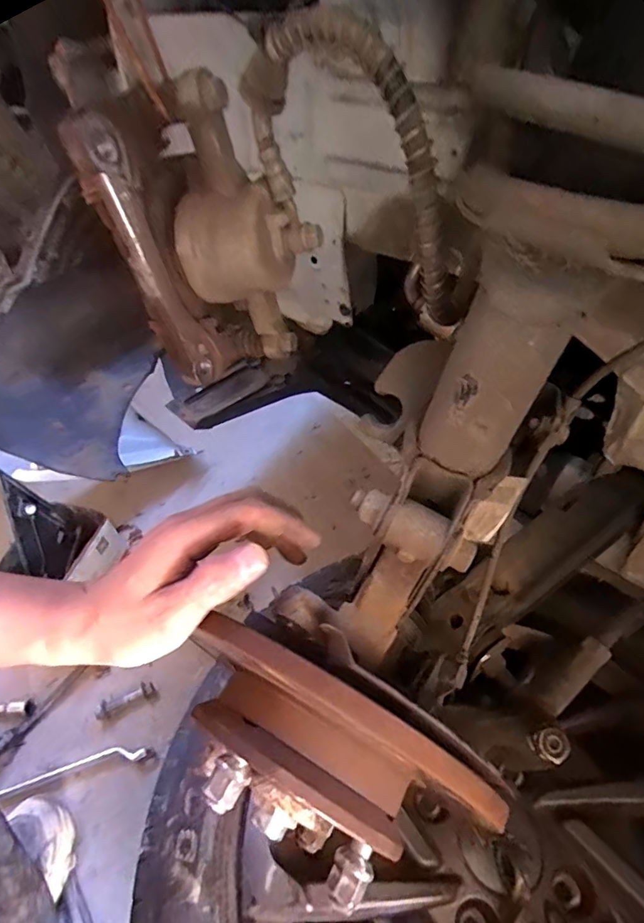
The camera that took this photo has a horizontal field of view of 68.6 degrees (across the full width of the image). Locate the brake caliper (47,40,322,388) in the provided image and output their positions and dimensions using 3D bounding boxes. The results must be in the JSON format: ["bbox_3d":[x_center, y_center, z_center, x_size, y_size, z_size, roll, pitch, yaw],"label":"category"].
[{"bbox_3d":[-0.080,-0.148,0.318,0.122,0.173,0.105,-19,47,-13],"label":"brake caliper"}]

